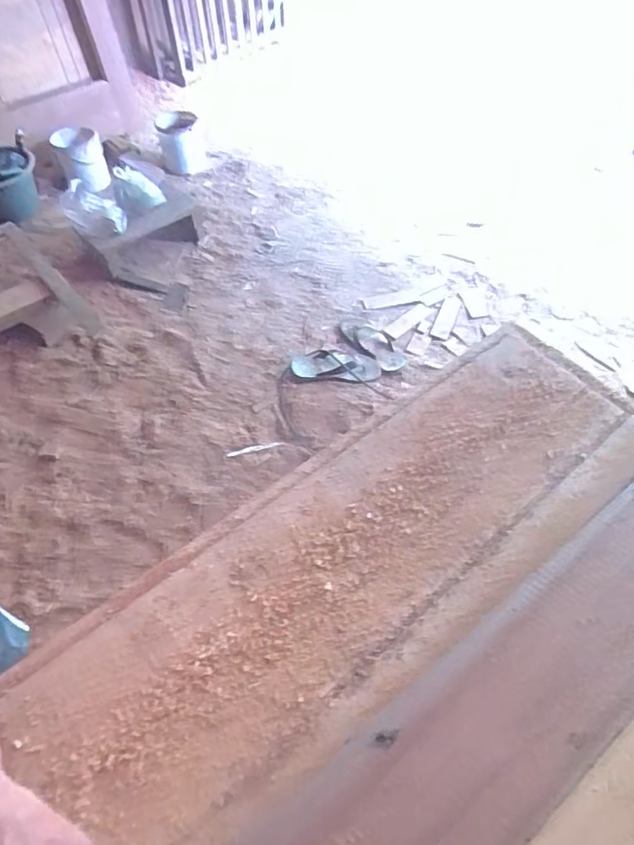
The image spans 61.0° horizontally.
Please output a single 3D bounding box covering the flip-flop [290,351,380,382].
[{"bbox_3d":[0.056,-0.164,1.587,0.259,0.041,0.095,3,55,4],"label":"flip-flop"}]

